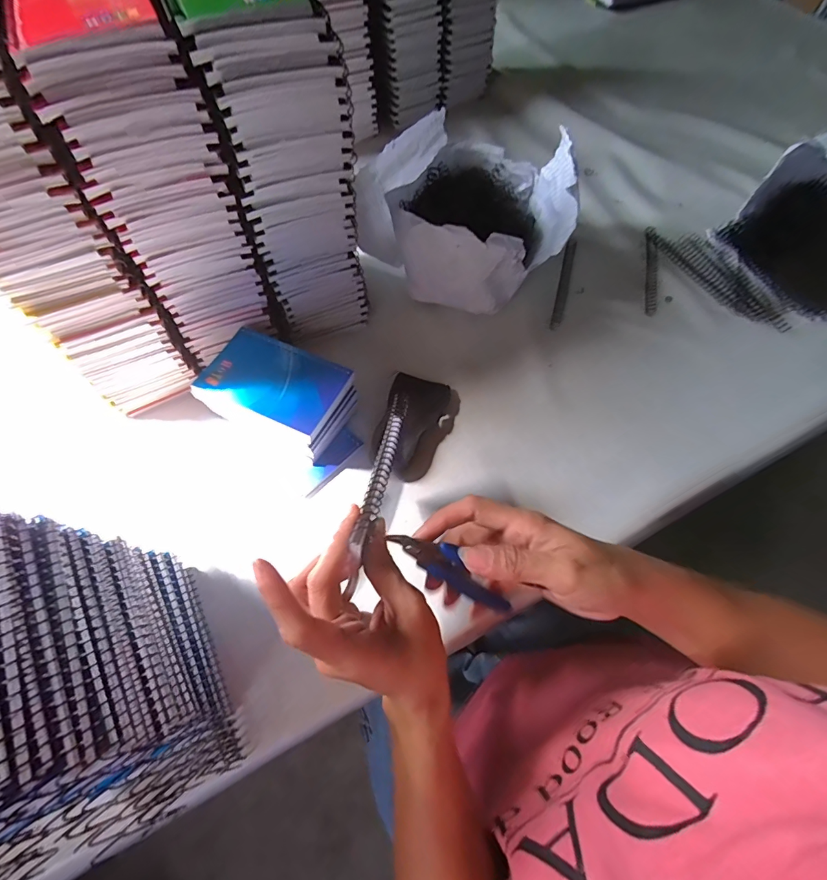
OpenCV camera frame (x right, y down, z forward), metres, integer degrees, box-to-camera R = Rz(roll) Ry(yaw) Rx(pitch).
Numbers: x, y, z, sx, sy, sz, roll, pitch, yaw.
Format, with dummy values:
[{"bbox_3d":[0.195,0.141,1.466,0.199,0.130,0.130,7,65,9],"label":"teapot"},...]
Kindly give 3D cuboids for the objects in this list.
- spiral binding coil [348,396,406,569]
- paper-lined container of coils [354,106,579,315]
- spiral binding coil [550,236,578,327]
[{"bbox_3d":[-0.020,0.015,0.304,0.012,0.014,0.162,8,38,3],"label":"spiral binding coil"},{"bbox_3d":[0.069,-0.263,0.513,0.226,0.113,0.193,25,65,11],"label":"paper-lined container of coils"},{"bbox_3d":[0.191,-0.204,0.547,0.014,0.008,0.159,15,64,6],"label":"spiral binding coil"}]

